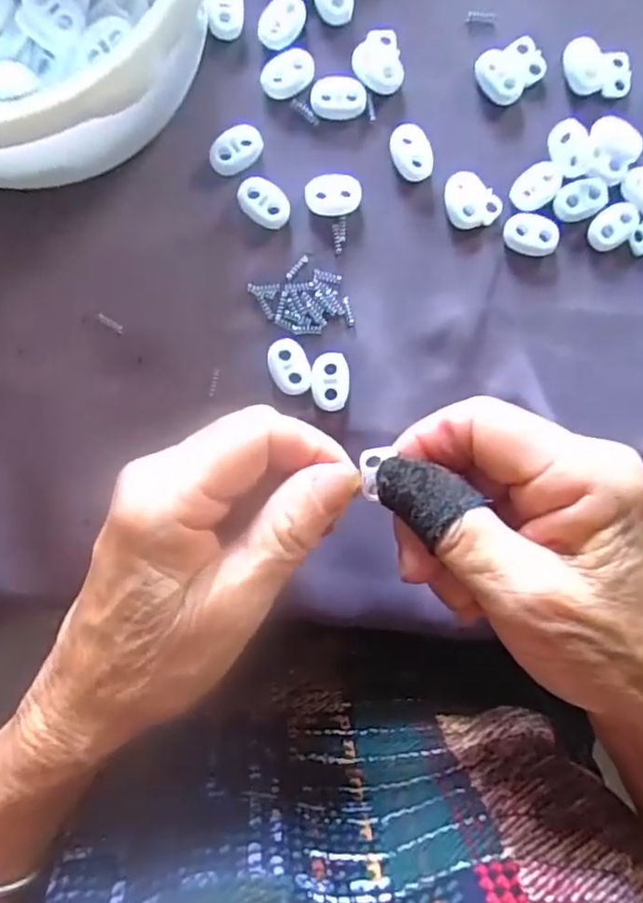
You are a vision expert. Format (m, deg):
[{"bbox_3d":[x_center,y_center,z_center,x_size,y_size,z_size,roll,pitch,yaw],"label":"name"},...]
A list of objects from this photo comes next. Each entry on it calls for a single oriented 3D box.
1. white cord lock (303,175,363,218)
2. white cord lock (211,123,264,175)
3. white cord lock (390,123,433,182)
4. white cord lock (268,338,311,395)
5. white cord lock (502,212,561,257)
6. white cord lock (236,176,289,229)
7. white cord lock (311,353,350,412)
[{"bbox_3d":[0.005,-0.105,0.248,0.022,0.004,0.016,-6,91,-4],"label":"white cord lock"},{"bbox_3d":[-0.034,-0.122,0.244,0.023,0.006,0.015,-31,93,-3],"label":"white cord lock"},{"bbox_3d":[0.037,-0.123,0.249,0.015,0.004,0.022,-19,92,-3],"label":"white cord lock"},{"bbox_3d":[-0.013,-0.034,0.245,0.015,0.004,0.023,-21,92,-3],"label":"white cord lock"},{"bbox_3d":[0.087,-0.090,0.251,0.022,0.005,0.015,10,90,-4],"label":"white cord lock"},{"bbox_3d":[-0.023,-0.101,0.246,0.022,0.006,0.017,38,88,-4],"label":"white cord lock"},{"bbox_3d":[0.004,-0.028,0.245,0.015,0.004,0.023,3,91,-4],"label":"white cord lock"}]

